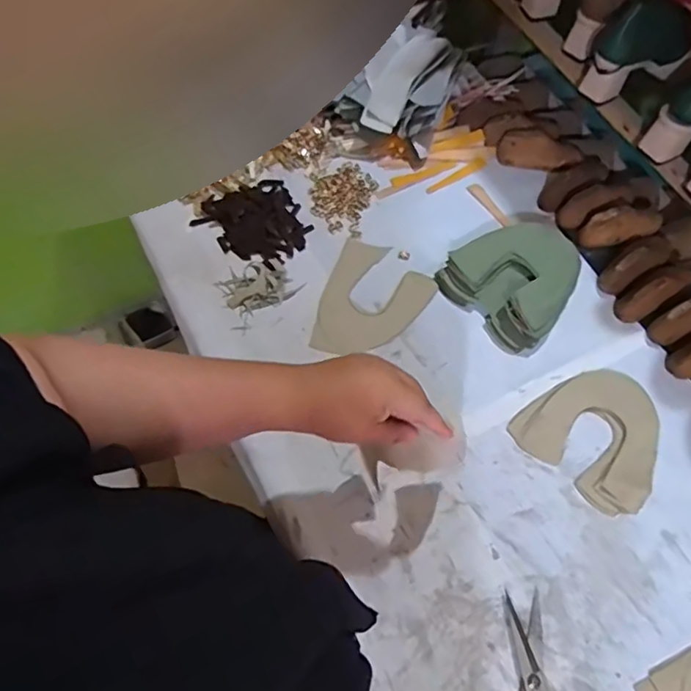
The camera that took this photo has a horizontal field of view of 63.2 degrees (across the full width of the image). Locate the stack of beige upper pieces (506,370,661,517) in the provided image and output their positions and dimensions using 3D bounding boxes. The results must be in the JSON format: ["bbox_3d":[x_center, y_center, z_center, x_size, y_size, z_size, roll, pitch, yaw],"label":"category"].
[{"bbox_3d":[0.326,0.109,0.712,0.174,0.010,0.167,-37,67,-18],"label":"stack of beige upper pieces"}]

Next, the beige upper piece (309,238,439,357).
[{"bbox_3d":[0.044,-0.063,0.816,0.148,0.005,0.194,17,63,10],"label":"beige upper piece"}]

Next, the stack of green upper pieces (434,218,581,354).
[{"bbox_3d":[0.256,-0.100,0.806,0.190,0.043,0.164,-34,66,-17],"label":"stack of green upper pieces"}]

